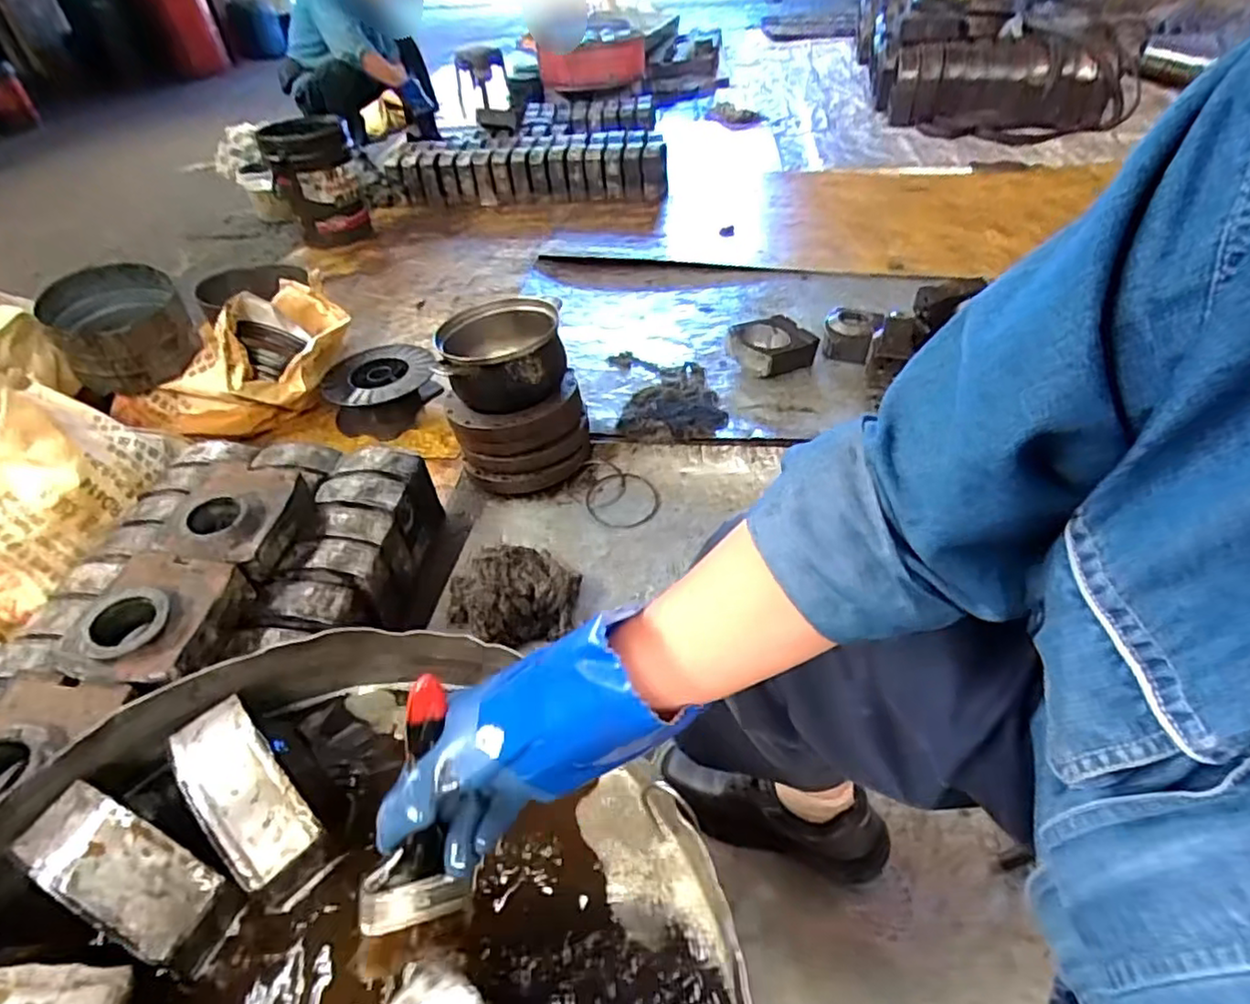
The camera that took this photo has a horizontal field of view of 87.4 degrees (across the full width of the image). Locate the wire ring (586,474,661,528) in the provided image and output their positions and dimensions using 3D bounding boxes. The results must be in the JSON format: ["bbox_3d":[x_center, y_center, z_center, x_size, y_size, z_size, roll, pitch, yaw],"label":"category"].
[{"bbox_3d":[-0.003,-0.002,1.099,0.123,0.005,0.101,-3,62,2],"label":"wire ring"}]

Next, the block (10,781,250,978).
[{"bbox_3d":[-0.348,0.257,0.460,0.158,0.055,0.058,26,54,9],"label":"block"}]

